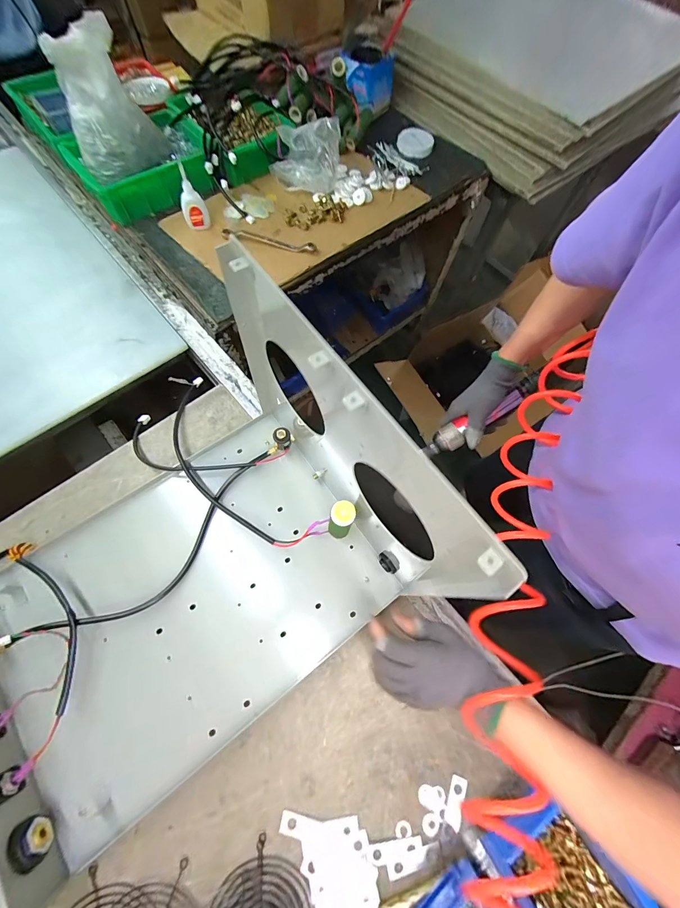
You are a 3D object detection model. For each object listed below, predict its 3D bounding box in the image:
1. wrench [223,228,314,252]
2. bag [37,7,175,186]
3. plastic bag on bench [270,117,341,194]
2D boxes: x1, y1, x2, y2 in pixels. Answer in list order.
[{"bbox_3d":[-0.136,-0.411,0.670,0.178,0.015,0.029,15,66,3],"label":"wrench"},{"bbox_3d":[-0.403,-0.609,0.608,0.162,0.183,0.104,-24,70,-13],"label":"bag"},{"bbox_3d":[-0.071,-0.621,0.719,0.131,0.073,0.135,5,68,-2],"label":"plastic bag on bench"}]

